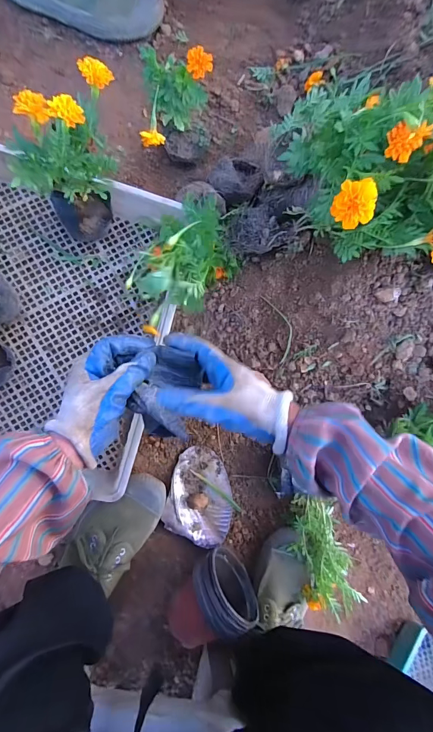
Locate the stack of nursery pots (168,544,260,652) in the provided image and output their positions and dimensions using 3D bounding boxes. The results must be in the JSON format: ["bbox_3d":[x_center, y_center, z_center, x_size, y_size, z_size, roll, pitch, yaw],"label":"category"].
[{"bbox_3d":[-0.008,0.328,0.468,0.097,0.098,0.096,-37,62,6],"label":"stack of nursery pots"}]

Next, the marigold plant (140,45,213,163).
[{"bbox_3d":[-0.050,-0.322,0.435,0.075,0.195,0.096,14,87,-7],"label":"marigold plant"}]

